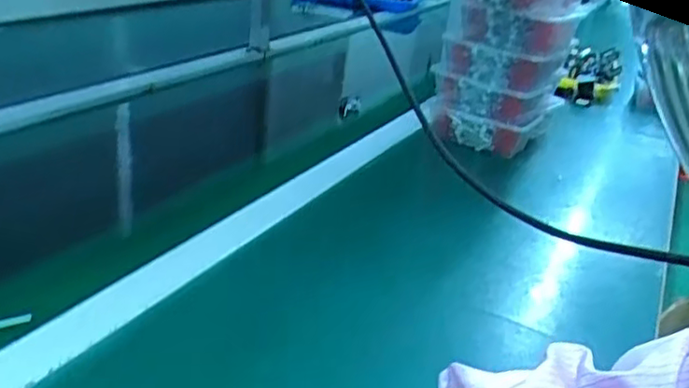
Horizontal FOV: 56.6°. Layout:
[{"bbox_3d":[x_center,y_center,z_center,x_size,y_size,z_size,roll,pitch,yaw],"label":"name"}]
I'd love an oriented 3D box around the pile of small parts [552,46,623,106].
[{"bbox_3d":[0.538,-0.266,1.398,0.115,0.034,0.246,19,45,23],"label":"pile of small parts"}]

